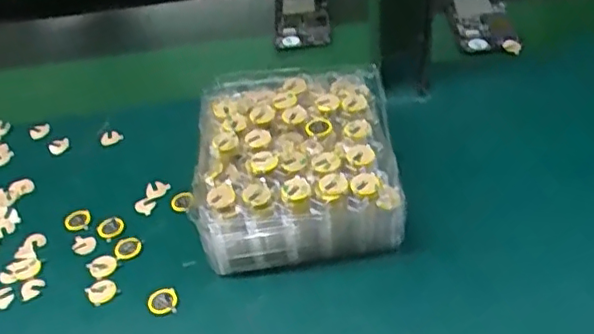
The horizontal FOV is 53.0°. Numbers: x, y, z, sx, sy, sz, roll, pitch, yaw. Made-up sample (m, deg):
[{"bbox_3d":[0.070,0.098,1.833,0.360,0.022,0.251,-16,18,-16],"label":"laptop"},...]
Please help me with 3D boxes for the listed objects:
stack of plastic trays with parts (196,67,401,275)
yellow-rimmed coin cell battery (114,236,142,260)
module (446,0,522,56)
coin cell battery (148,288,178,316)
[{"bbox_3d":[-0.001,-0.007,0.476,0.152,0.062,0.176,-6,41,2],"label":"stack of plastic trays with parts"},{"bbox_3d":[-0.131,0.062,0.459,0.020,0.006,0.019,-23,43,-17],"label":"yellow-rimmed coin cell battery"},{"bbox_3d":[0.207,-0.166,0.672,0.069,0.019,0.115,-2,41,7],"label":"module"},{"bbox_3d":[-0.094,0.094,0.419,0.020,0.007,0.017,-10,41,-3],"label":"coin cell battery"}]

